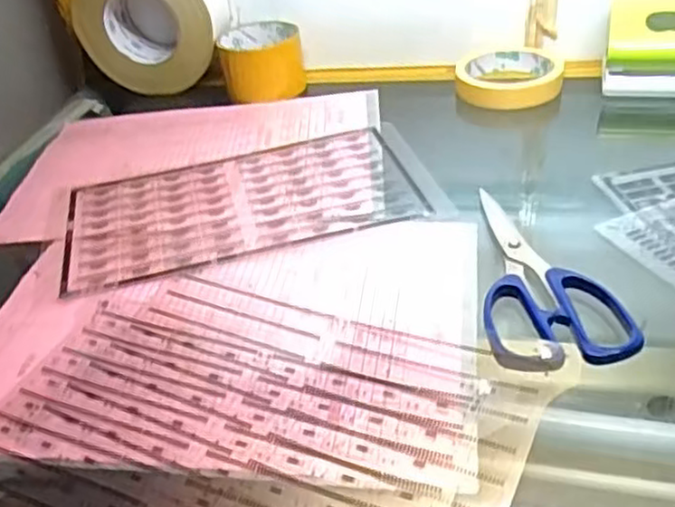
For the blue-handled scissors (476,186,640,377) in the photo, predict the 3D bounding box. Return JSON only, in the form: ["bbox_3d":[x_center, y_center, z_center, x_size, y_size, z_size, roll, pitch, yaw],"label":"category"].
[{"bbox_3d":[0.108,0.008,0.427,0.075,0.013,0.173,-12,37,-6],"label":"blue-handled scissors"}]

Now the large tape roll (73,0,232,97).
[{"bbox_3d":[-0.183,-0.232,0.700,0.144,0.127,0.070,-4,37,5],"label":"large tape roll"}]

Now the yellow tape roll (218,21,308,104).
[{"bbox_3d":[-0.074,-0.191,0.695,0.077,0.048,0.078,-5,37,4],"label":"yellow tape roll"}]

